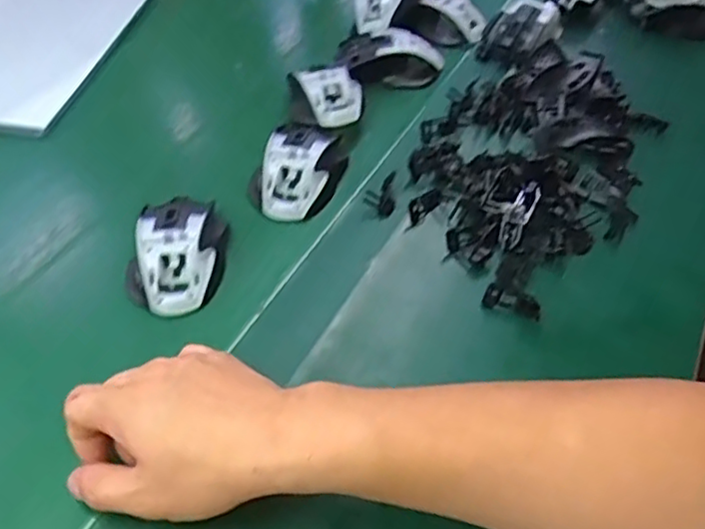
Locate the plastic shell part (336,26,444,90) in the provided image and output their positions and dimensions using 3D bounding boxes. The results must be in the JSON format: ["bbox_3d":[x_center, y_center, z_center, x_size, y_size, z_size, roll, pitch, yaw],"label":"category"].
[{"bbox_3d":[0.040,-0.224,0.710,0.107,0.042,0.058,13,49,11],"label":"plastic shell part"}]

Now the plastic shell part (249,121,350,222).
[{"bbox_3d":[-0.045,-0.092,0.592,0.075,0.038,0.114,14,50,8],"label":"plastic shell part"}]

